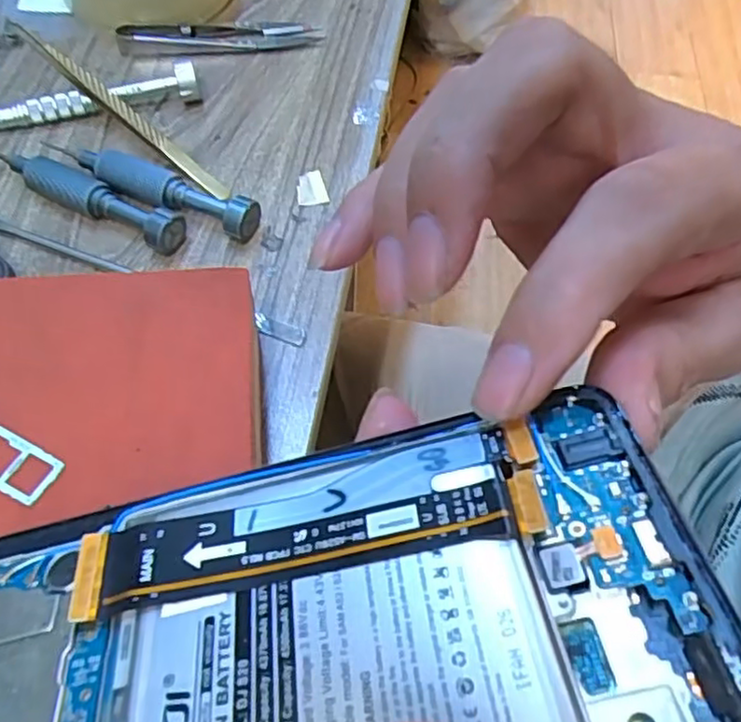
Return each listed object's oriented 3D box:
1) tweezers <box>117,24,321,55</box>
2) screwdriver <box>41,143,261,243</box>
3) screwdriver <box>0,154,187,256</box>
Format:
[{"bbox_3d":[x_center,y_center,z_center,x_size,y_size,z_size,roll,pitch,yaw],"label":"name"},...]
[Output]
[{"bbox_3d":[-0.078,-0.172,0.359,0.105,0.009,0.021,-9,59,-9],"label":"tweezers"},{"bbox_3d":[-0.096,-0.076,0.294,0.099,0.016,0.014,20,59,9],"label":"screwdriver"},{"bbox_3d":[-0.129,-0.075,0.291,0.110,0.017,0.015,25,60,12],"label":"screwdriver"}]

